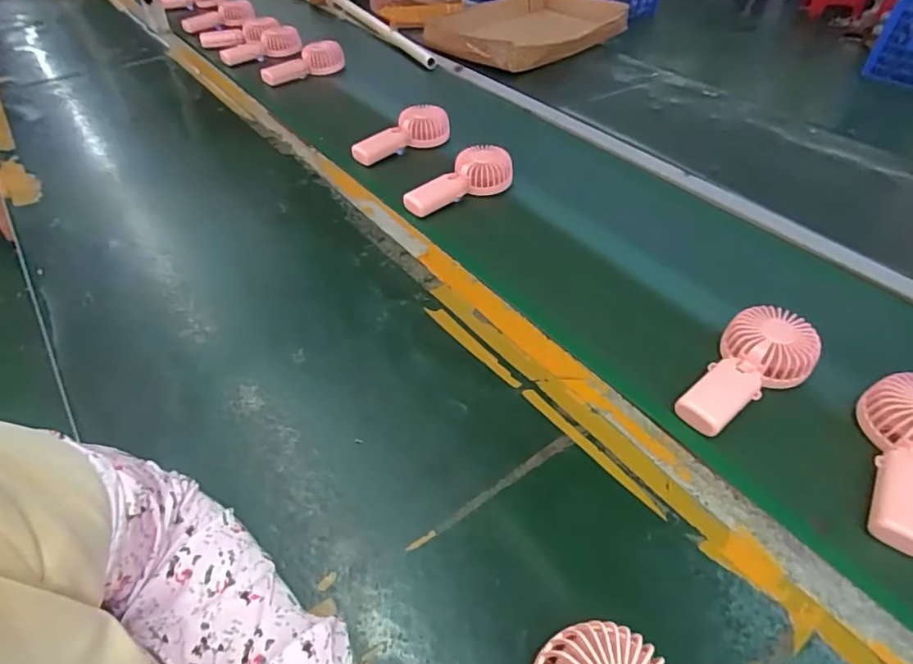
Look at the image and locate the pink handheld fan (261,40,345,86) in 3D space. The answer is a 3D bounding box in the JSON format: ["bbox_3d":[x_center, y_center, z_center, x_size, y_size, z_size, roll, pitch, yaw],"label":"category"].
[{"bbox_3d":[-0.333,-0.574,1.141,0.183,0.060,0.064,-22,52,-18],"label":"pink handheld fan"}]

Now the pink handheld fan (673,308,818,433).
[{"bbox_3d":[0.297,0.039,0.536,0.170,0.042,0.085,-35,56,-29],"label":"pink handheld fan"}]

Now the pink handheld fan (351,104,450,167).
[{"bbox_3d":[-0.098,-0.335,0.902,0.174,0.055,0.069,-23,51,-22],"label":"pink handheld fan"}]

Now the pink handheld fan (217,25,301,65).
[{"bbox_3d":[-0.439,-0.639,1.191,0.178,0.042,0.090,-10,46,6],"label":"pink handheld fan"}]

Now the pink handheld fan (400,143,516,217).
[{"bbox_3d":[0.006,-0.223,0.798,0.178,0.048,0.081,-35,56,-29],"label":"pink handheld fan"}]

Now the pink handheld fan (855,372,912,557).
[{"bbox_3d":[0.397,0.107,0.468,0.080,0.044,0.173,32,53,27],"label":"pink handheld fan"}]

